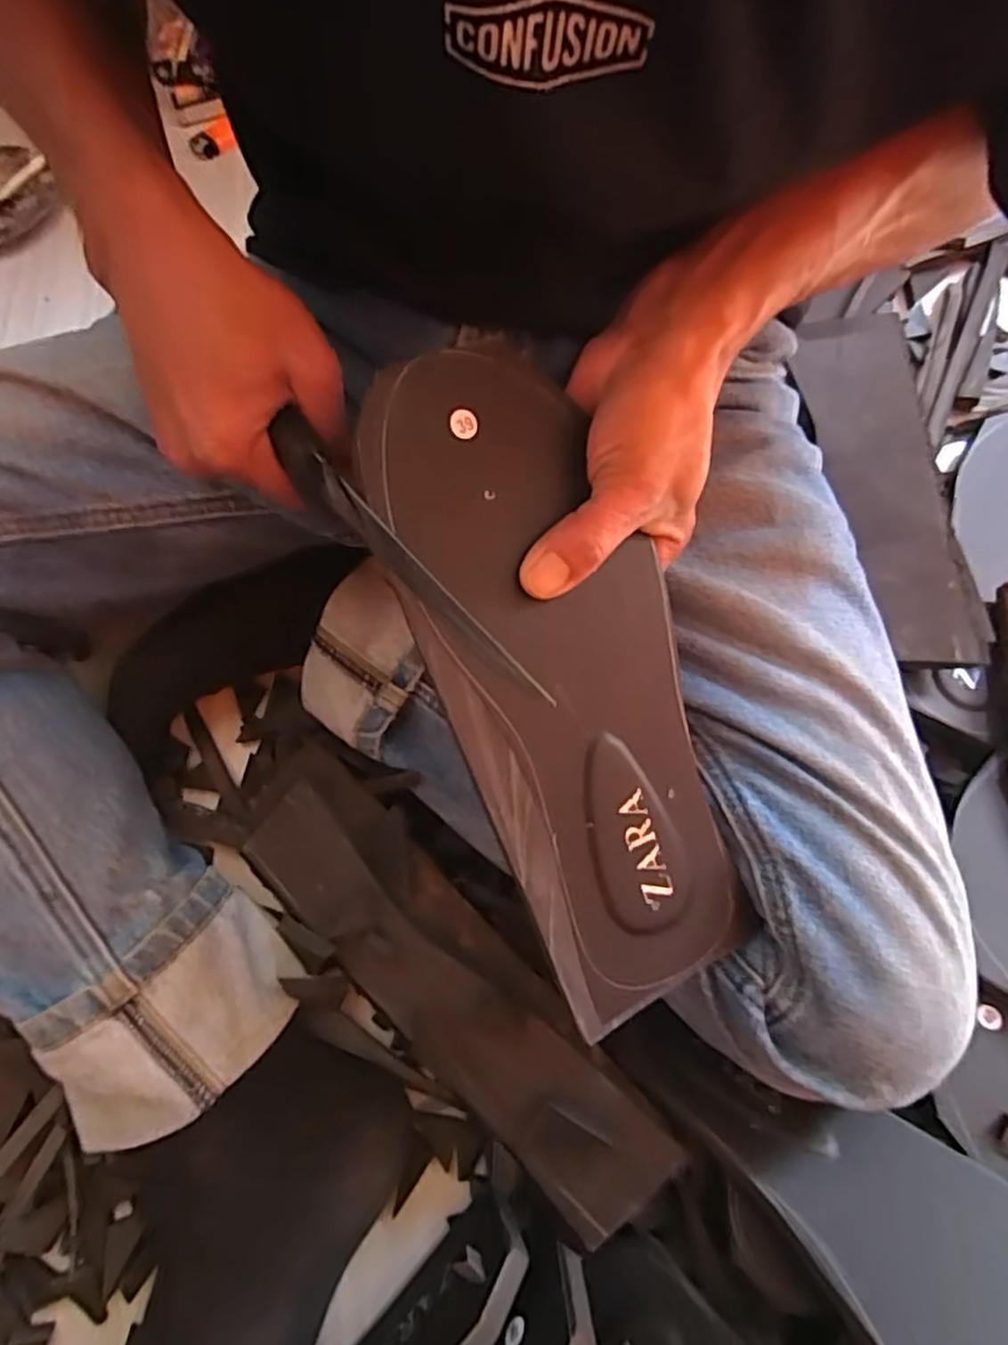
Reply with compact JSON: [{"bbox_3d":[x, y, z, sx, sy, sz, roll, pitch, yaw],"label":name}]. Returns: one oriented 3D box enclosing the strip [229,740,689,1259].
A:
[{"bbox_3d":[-0.035,0.152,0.348,0.260,0.014,0.070,42,90,18],"label":"strip"}]

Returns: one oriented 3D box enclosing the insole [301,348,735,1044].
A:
[{"bbox_3d":[0.025,0.004,0.270,0.100,0.008,0.251,-27,98,-16],"label":"insole"}]

